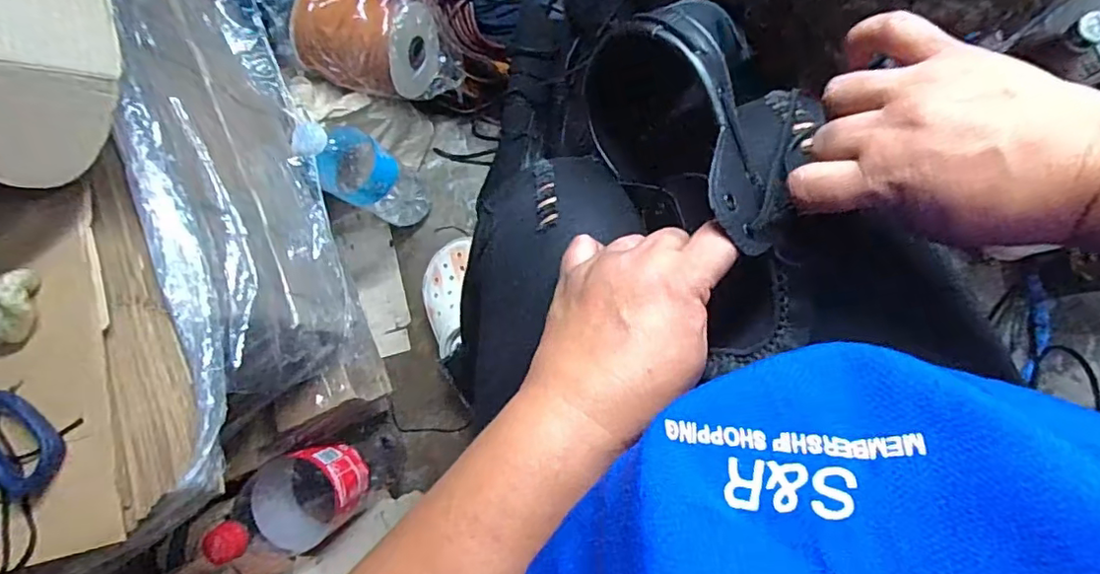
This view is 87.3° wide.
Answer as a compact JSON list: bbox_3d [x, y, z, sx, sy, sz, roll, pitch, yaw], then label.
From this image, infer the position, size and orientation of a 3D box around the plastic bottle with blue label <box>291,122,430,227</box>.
[{"bbox_3d":[-0.208,-0.126,0.676,0.071,0.251,0.078,30,89,10],"label":"plastic bottle with blue label"}]

